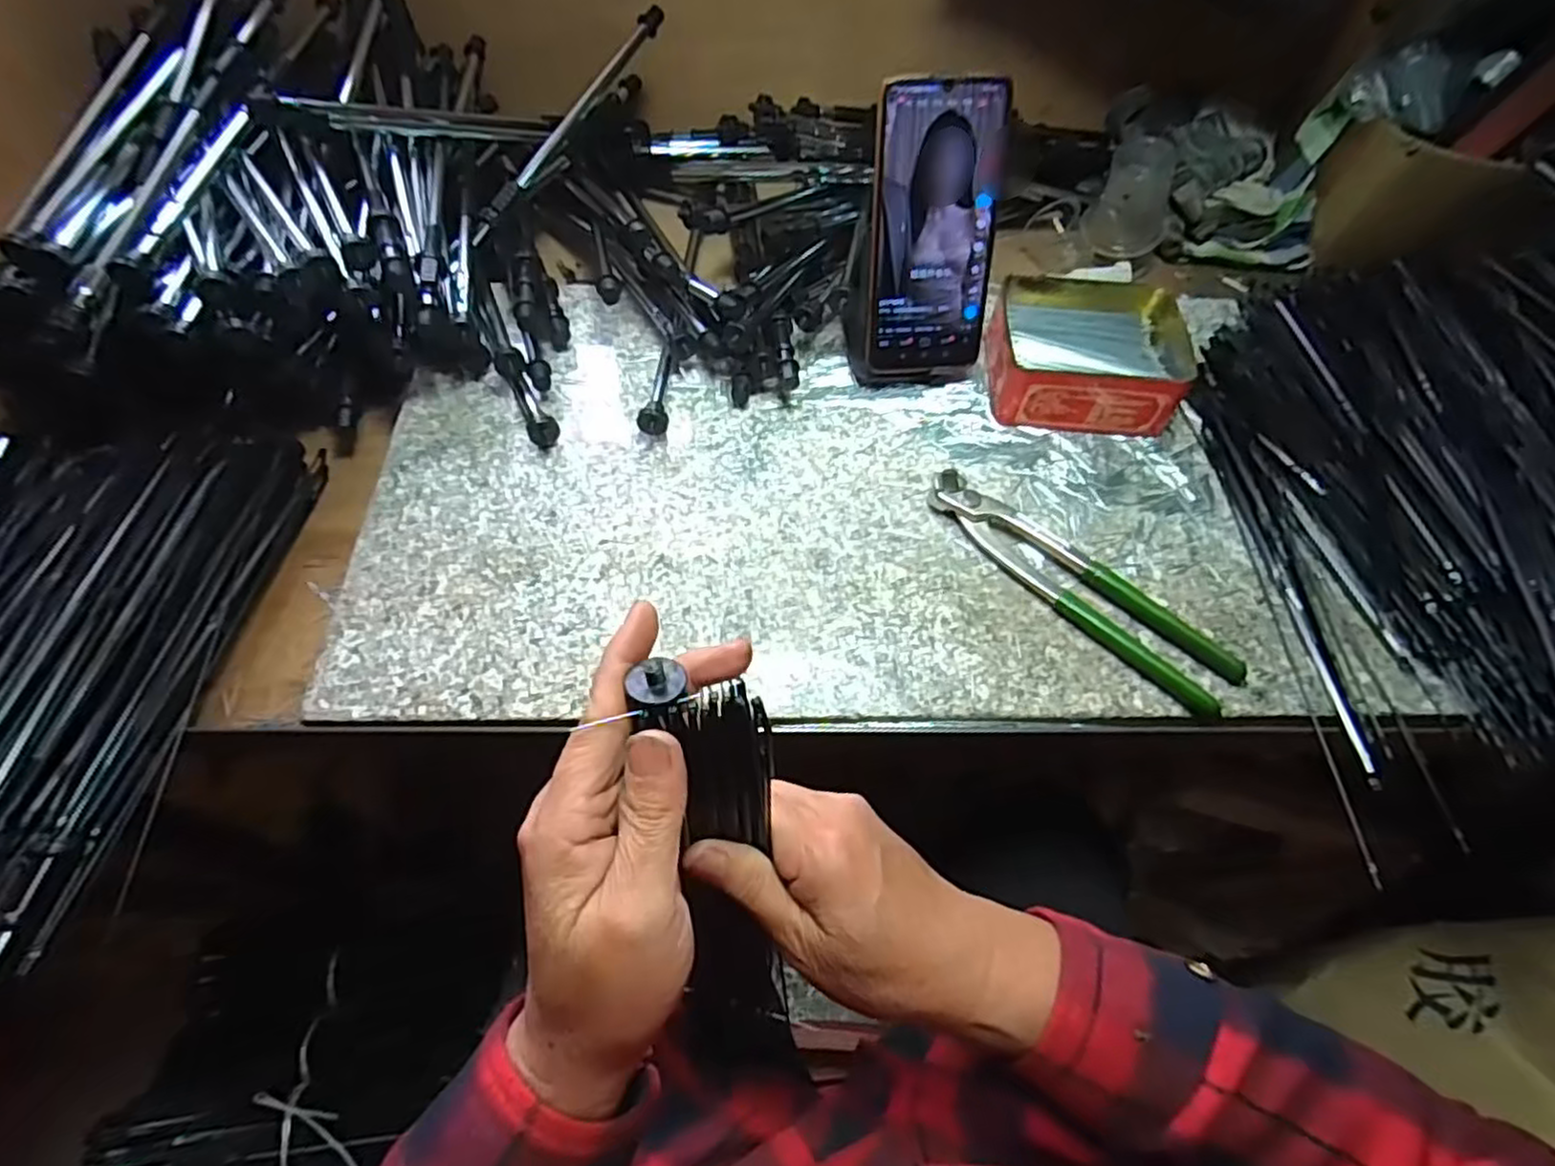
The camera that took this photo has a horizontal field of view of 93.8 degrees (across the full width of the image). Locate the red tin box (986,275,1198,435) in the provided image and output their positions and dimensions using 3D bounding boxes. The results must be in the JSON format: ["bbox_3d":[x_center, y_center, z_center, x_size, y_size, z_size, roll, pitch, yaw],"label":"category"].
[{"bbox_3d":[0.214,-0.160,0.508,0.128,0.044,0.109,5,58,0],"label":"red tin box"}]

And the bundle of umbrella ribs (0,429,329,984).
[{"bbox_3d":[-0.378,0.033,0.361,0.160,0.045,0.319,0,58,-3],"label":"bundle of umbrella ribs"}]

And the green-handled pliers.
[{"bbox_3d":[0.177,-0.004,0.427,0.050,0.017,0.196,-39,68,-23],"label":"green-handled pliers"}]

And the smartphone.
[{"bbox_3d":[0.098,-0.216,0.454,0.075,0.163,0.009,-5,33,-6],"label":"smartphone"}]

